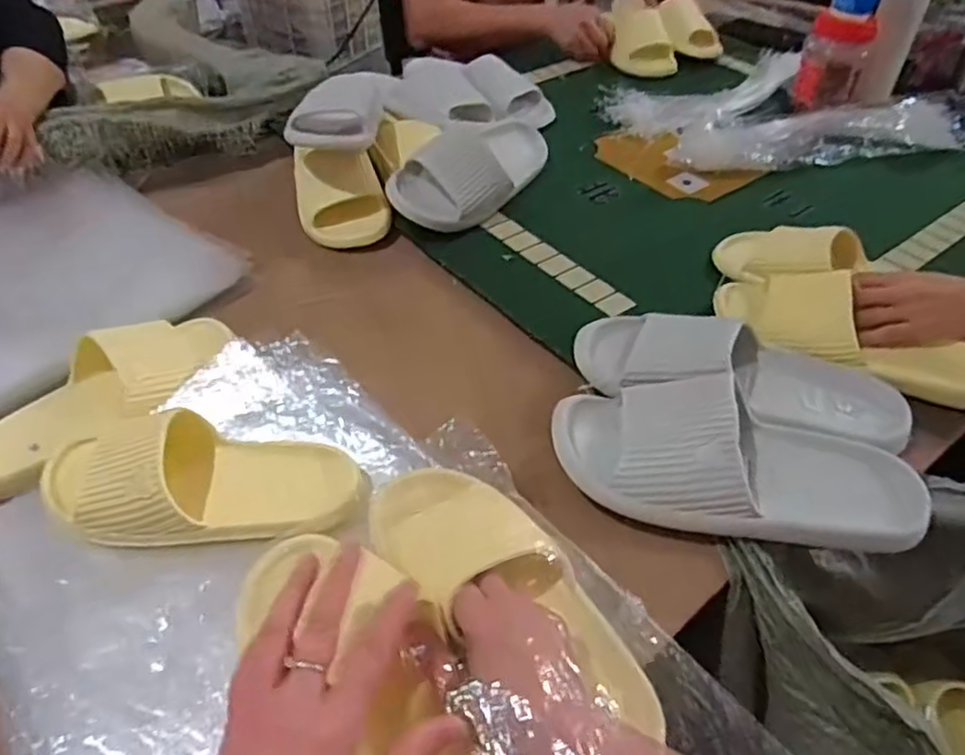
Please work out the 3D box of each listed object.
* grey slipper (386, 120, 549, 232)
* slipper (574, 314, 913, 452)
[{"bbox_3d":[-0.009,-0.272,0.870,0.103,0.091,0.227,23,51,21],"label":"grey slipper"},{"bbox_3d":[0.229,-0.005,0.622,0.283,0.090,0.110,13,48,13],"label":"slipper"}]

